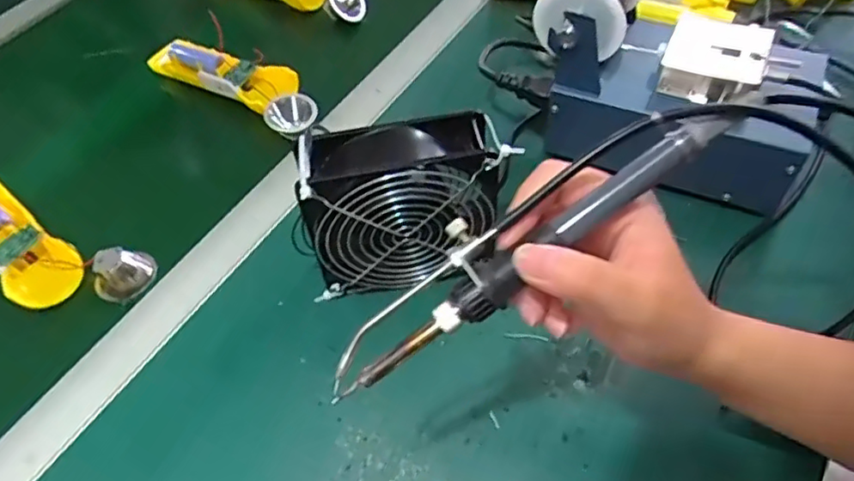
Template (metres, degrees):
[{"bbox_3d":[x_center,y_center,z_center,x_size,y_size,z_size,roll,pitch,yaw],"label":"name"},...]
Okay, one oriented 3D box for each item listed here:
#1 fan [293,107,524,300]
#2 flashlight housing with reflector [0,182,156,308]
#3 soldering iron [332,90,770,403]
[{"bbox_3d":[-0.016,-0.020,0.408,0.132,0.123,0.058,-5,54,0],"label":"fan"},{"bbox_3d":[-0.313,0.005,0.479,0.189,0.034,0.073,22,58,18],"label":"flashlight housing with reflector"},{"bbox_3d":[0.041,-0.001,0.256,0.205,0.021,0.031,-34,56,6],"label":"soldering iron"}]

